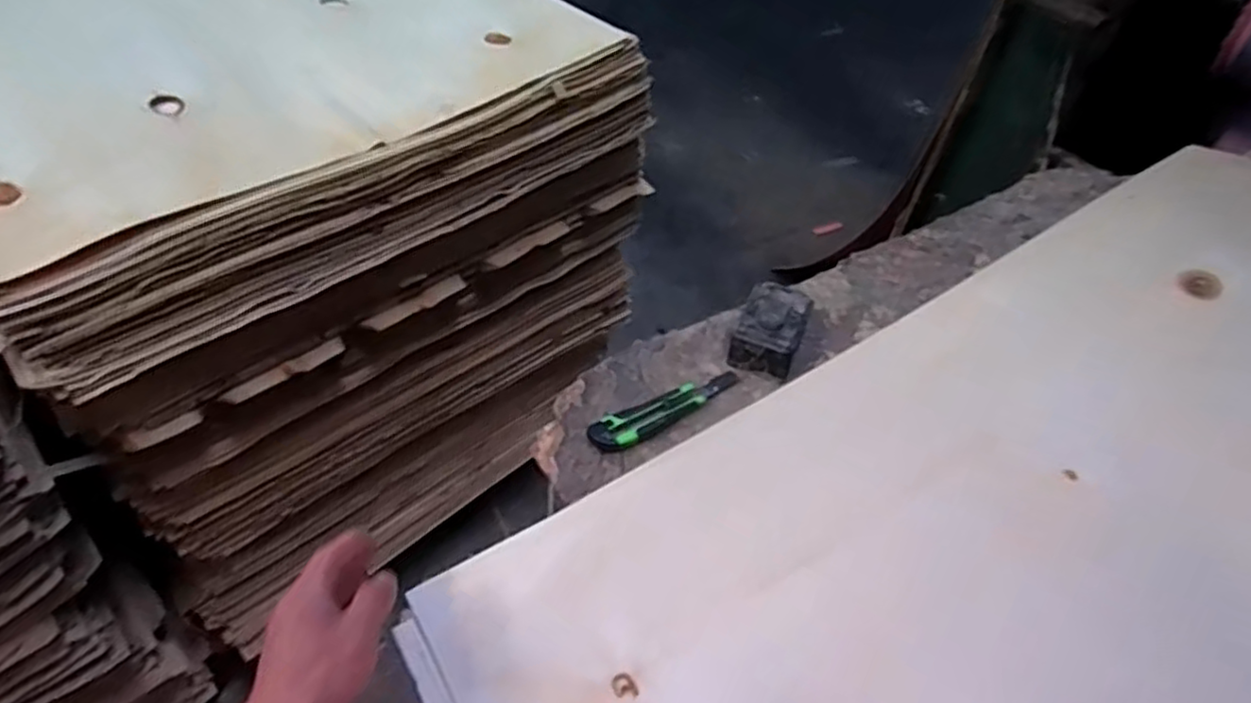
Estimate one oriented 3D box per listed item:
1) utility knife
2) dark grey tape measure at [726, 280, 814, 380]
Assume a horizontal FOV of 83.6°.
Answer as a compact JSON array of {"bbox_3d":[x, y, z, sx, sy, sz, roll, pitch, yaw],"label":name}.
[{"bbox_3d":[0.048,0.060,0.797,0.193,0.022,0.043,-25,56,-27],"label":"utility knife"},{"bbox_3d":[0.179,-0.024,0.853,0.083,0.058,0.120,22,49,12],"label":"dark grey tape measure"}]

